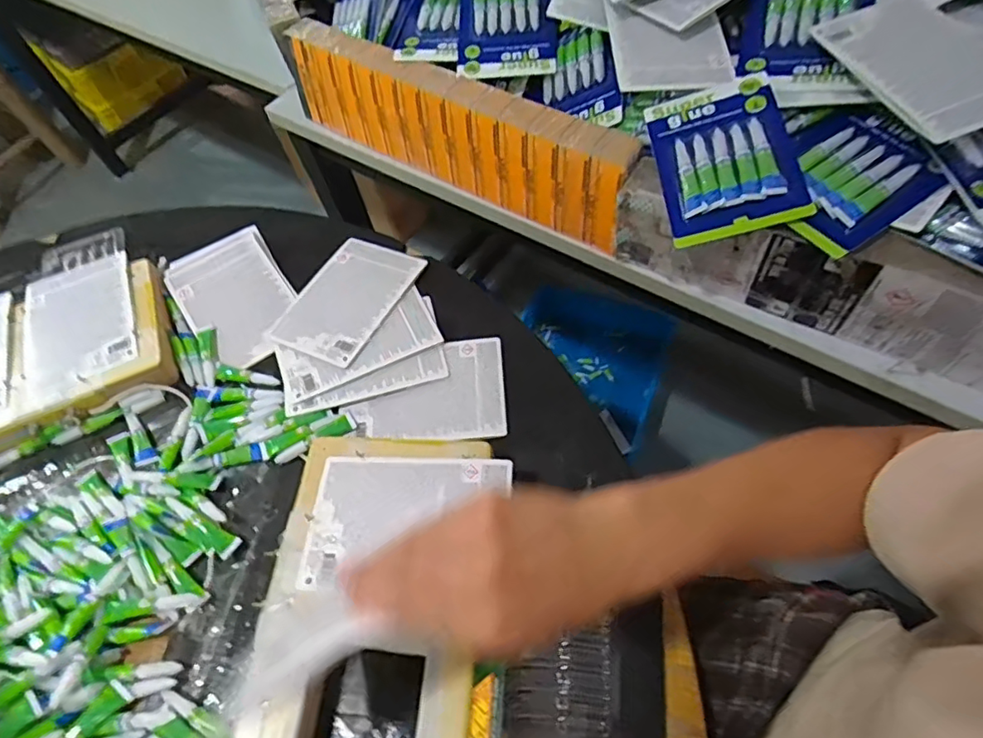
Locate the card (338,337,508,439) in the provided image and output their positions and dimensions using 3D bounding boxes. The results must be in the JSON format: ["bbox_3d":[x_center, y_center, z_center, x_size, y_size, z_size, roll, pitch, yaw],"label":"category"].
[{"bbox_3d":[-0.065,0.023,0.589,0.156,0.007,0.115,-6,57,4],"label":"card"}]

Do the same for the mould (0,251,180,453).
[{"bbox_3d":[-0.578,0.003,0.624,0.431,0.033,0.219,-22,59,-10],"label":"mould"}]

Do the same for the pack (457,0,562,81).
[{"bbox_3d":[0.020,-0.420,0.693,0.119,0.015,0.156,-3,77,10],"label":"pack"}]

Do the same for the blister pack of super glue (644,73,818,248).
[{"bbox_3d":[0.214,-0.199,0.534,0.114,0.024,0.171,-13,64,18],"label":"blister pack of super glue"}]

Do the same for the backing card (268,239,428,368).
[{"bbox_3d":[-0.164,-0.084,0.660,0.116,0.006,0.167,21,61,21],"label":"backing card"}]

